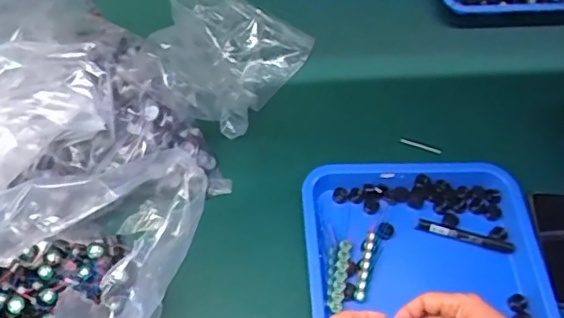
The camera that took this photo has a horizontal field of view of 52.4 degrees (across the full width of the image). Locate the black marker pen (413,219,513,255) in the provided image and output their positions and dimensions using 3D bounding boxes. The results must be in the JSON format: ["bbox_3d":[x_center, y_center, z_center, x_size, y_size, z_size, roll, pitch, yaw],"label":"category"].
[{"bbox_3d":[0.244,0.102,0.765,0.126,0.014,0.016,13,58,4],"label":"black marker pen"}]

